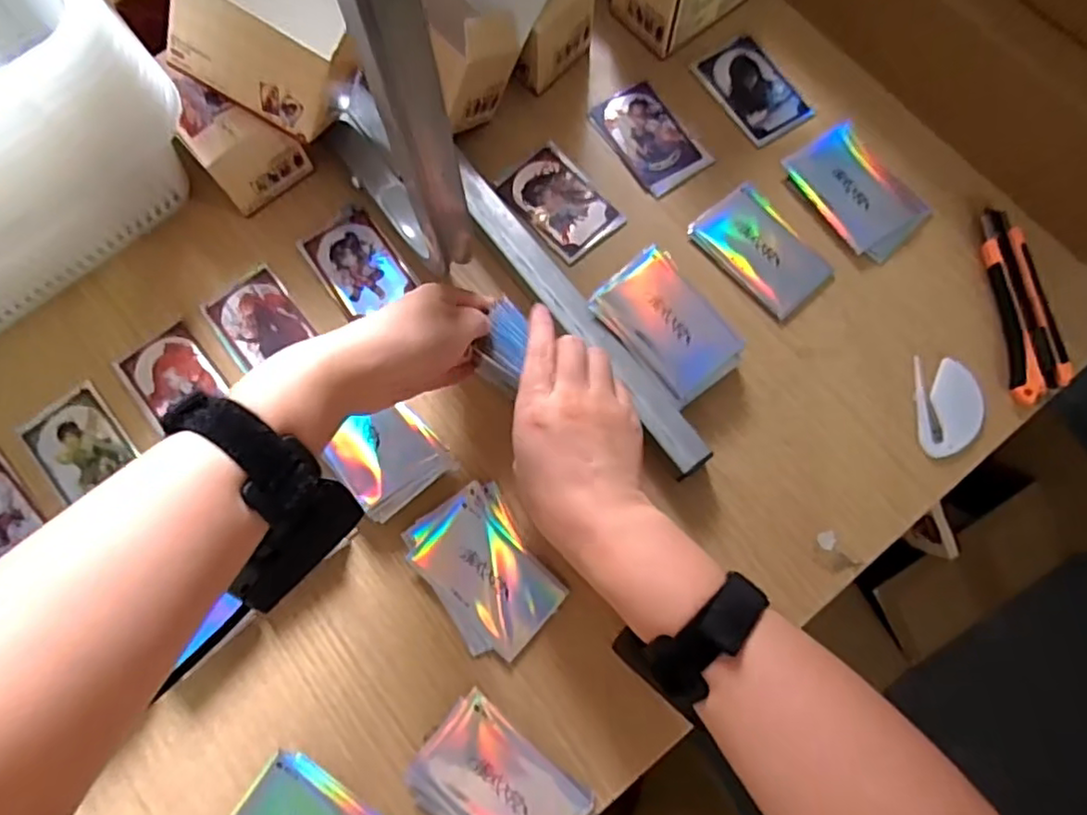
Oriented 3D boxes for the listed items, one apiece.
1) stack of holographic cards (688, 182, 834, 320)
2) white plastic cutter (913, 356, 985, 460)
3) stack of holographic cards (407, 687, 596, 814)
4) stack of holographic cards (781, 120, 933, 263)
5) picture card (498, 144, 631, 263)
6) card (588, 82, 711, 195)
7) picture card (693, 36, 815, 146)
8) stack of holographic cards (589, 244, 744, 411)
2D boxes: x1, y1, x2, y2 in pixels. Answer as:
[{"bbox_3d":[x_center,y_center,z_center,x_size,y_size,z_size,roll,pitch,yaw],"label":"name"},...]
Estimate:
[{"bbox_3d":[0.165,-0.119,0.493,0.064,0.005,0.099,-40,79,-10],"label":"stack of holographic cards"},{"bbox_3d":[0.290,0.000,0.466,0.045,0.009,0.070,0,75,0],"label":"white plastic cutter"},{"bbox_3d":[-0.026,0.231,0.393,0.102,0.024,0.068,37,78,9],"label":"stack of holographic cards"},{"bbox_3d":[0.242,-0.168,0.504,0.072,0.008,0.104,-38,79,-9],"label":"stack of holographic cards"},{"bbox_3d":[0.012,-0.161,0.506,0.063,0.006,0.094,-38,79,-9],"label":"picture card"},{"bbox_3d":[0.084,-0.216,0.522,0.059,0.007,0.098,-32,78,-8],"label":"card"},{"bbox_3d":[0.171,-0.259,0.531,0.062,0.006,0.090,-31,79,-5],"label":"picture card"},{"bbox_3d":[0.085,-0.055,0.460,0.066,0.036,0.103,-35,78,-9],"label":"stack of holographic cards"}]

